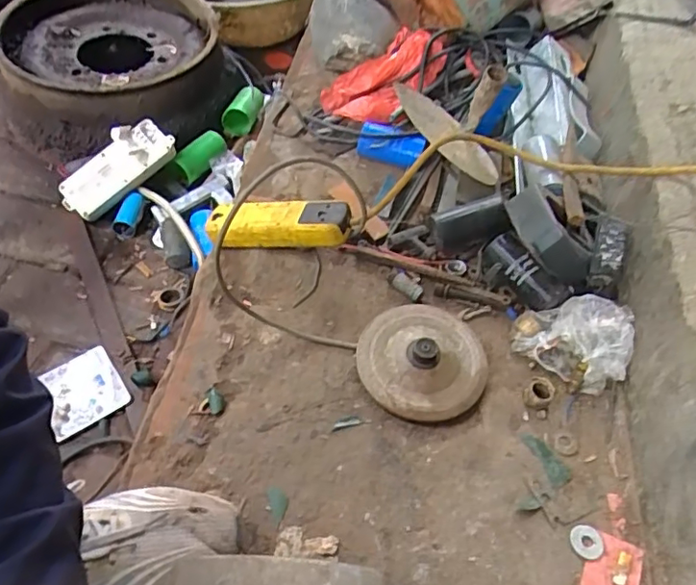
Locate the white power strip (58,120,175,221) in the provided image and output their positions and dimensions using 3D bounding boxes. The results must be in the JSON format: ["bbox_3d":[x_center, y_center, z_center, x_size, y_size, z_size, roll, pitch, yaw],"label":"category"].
[{"bbox_3d":[-0.387,-0.207,0.955,0.198,0.040,0.082,-42,95,-4],"label":"white power strip"}]

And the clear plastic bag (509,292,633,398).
[{"bbox_3d":[0.254,0.048,0.638,0.118,0.082,0.095,14,52,5],"label":"clear plastic bag"}]

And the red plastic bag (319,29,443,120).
[{"bbox_3d":[0.055,-0.342,0.897,0.130,0.079,0.192,32,56,19],"label":"red plastic bag"}]

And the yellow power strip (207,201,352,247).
[{"bbox_3d":[-0.090,-0.085,0.729,0.195,0.040,0.062,3,49,22],"label":"yellow power strip"}]

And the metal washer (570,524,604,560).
[{"bbox_3d":[0.227,0.235,0.537,0.030,0.004,0.029,3,52,-3],"label":"metal washer"}]

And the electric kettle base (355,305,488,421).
[{"bbox_3d":[0.083,0.070,0.630,0.139,0.040,0.140,3,52,-3],"label":"electric kettle base"}]

